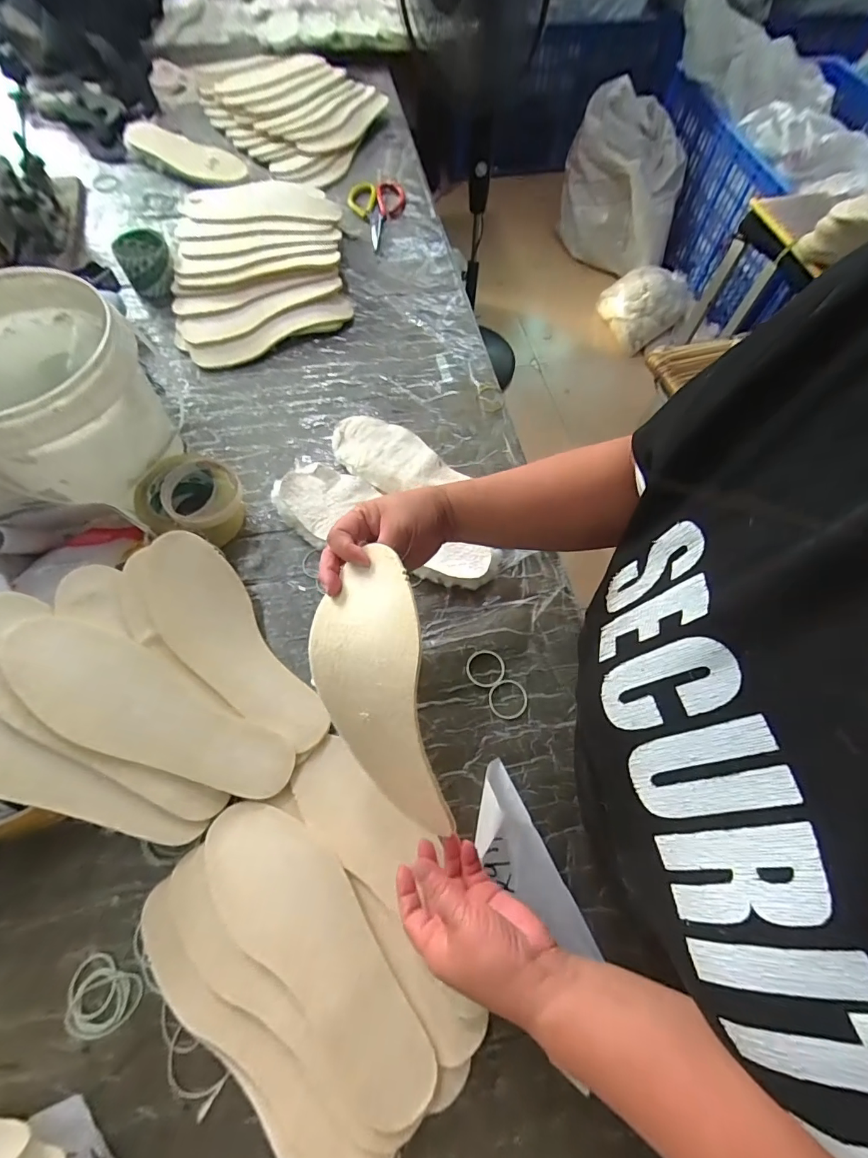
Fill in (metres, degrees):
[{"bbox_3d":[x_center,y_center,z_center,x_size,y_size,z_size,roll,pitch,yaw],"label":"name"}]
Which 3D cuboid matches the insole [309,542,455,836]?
[{"bbox_3d":[-0.047,0.100,0.386,0.088,0.046,0.234,-11,91,-5],"label":"insole"}]

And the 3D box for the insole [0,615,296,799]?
[{"bbox_3d":[-0.259,0.126,0.434,0.263,0.019,0.093,38,47,-13],"label":"insole"}]

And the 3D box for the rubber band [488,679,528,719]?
[{"bbox_3d":[0.081,0.132,0.515,0.042,0.004,0.043,0,66,0],"label":"rubber band"}]

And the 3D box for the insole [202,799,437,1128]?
[{"bbox_3d":[-0.099,0.311,0.406,0.266,0.006,0.092,42,59,15],"label":"insole"}]

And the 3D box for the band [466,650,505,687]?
[{"bbox_3d":[0.058,0.101,0.529,0.043,0.004,0.040,8,67,3],"label":"band"}]

